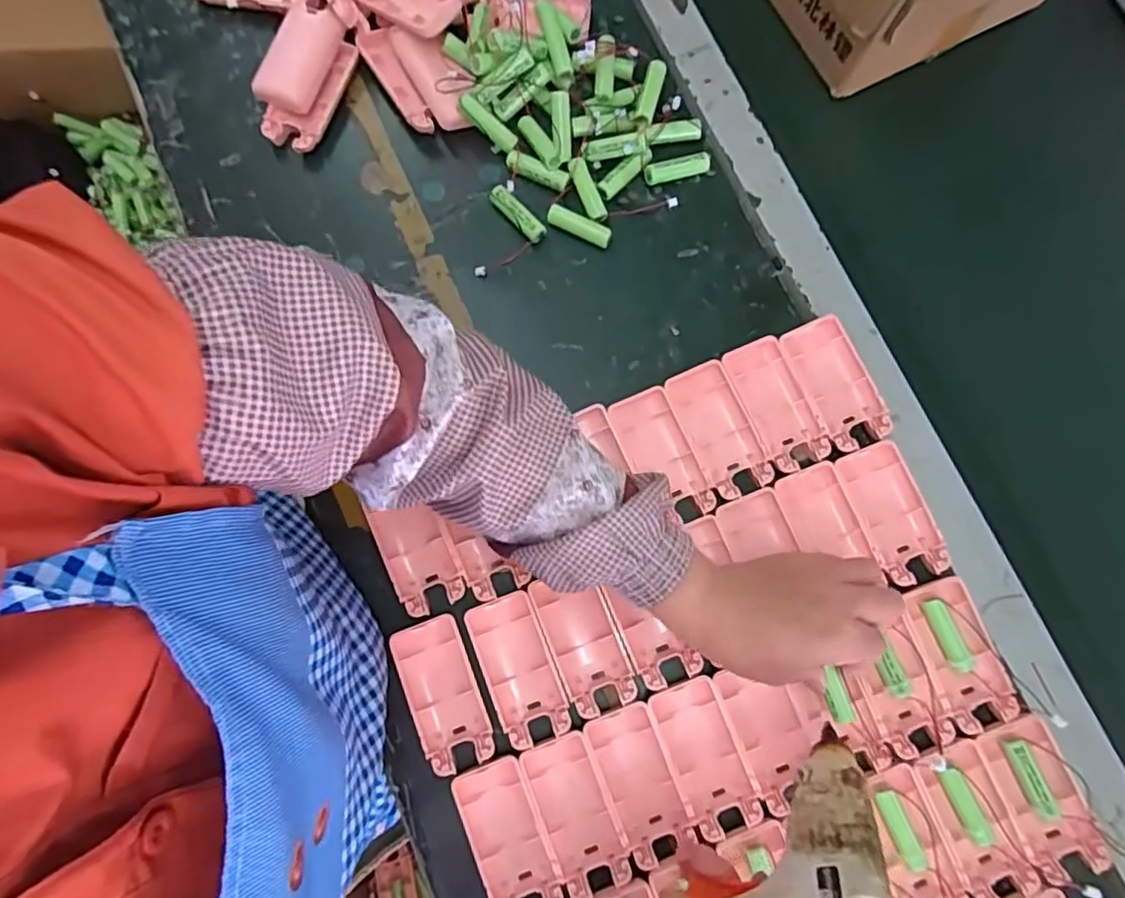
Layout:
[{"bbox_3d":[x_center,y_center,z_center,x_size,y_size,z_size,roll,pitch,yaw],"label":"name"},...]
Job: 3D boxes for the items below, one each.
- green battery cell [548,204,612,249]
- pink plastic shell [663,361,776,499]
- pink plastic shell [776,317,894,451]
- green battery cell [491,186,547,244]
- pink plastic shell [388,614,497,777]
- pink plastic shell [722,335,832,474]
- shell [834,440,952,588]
[{"bbox_3d":[0.012,-0.165,0.469,0.048,0.011,0.013,24,79,3],"label":"green battery cell"},{"bbox_3d":[0.109,-0.013,0.443,0.046,0.009,0.092,-21,81,-6],"label":"pink plastic shell"},{"bbox_3d":[0.193,-0.046,0.450,0.045,0.012,0.092,-24,81,-6],"label":"pink plastic shell"},{"bbox_3d":[-0.034,-0.174,0.469,0.015,0.017,0.050,-44,84,-9],"label":"green battery cell"},{"bbox_3d":[-0.078,0.158,0.413,0.044,0.009,0.092,-21,81,-6],"label":"pink plastic shell"},{"bbox_3d":[0.150,-0.031,0.449,0.043,0.014,0.092,-22,81,-6],"label":"pink plastic shell"},{"bbox_3d":[0.224,0.043,0.433,0.045,0.007,0.092,-23,81,-6],"label":"shell"}]

